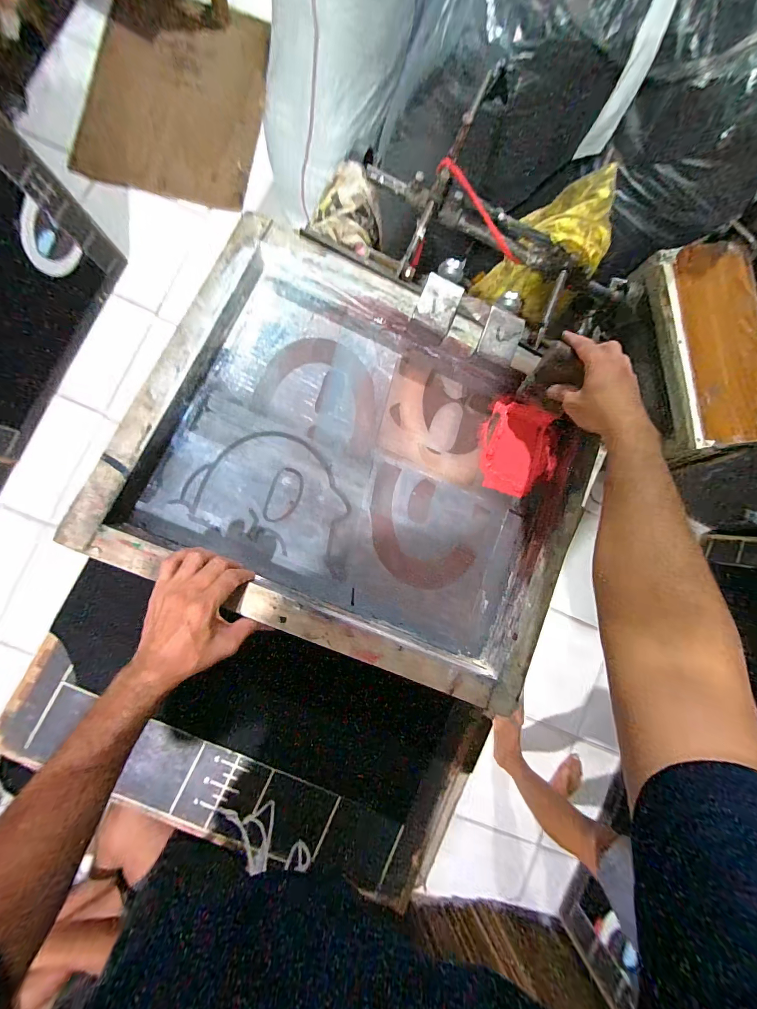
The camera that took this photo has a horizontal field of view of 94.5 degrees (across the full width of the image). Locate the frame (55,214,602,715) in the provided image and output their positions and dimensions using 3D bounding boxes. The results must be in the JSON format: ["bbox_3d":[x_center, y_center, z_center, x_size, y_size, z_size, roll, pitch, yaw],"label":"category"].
[{"bbox_3d":[-0.008,-0.057,0.466,0.562,0.067,0.459,25,84,-5],"label":"frame"}]

